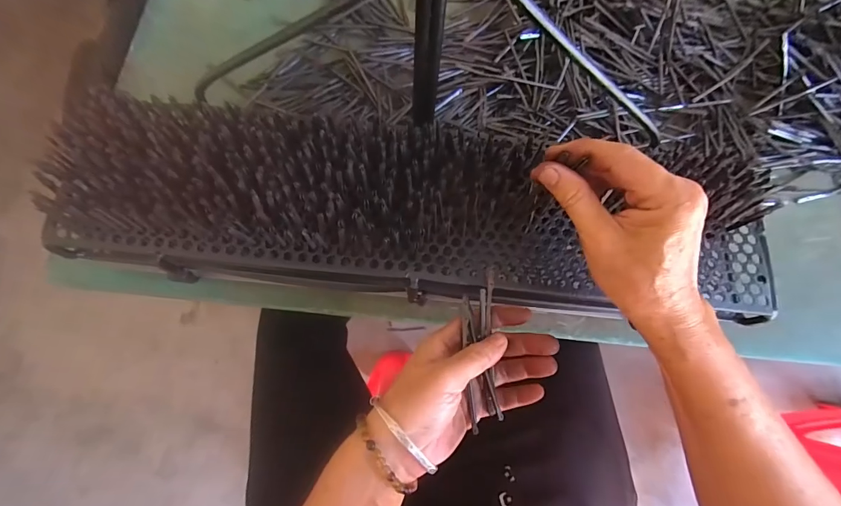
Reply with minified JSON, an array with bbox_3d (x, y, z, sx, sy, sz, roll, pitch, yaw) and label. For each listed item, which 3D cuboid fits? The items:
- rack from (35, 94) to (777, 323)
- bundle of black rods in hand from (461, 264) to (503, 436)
[{"bbox_3d":[-0.005,-0.034,0.321,0.581,0.075,0.134,5,75,-2],"label":"rack"},{"bbox_3d":[0.048,0.074,0.286,0.034,0.006,0.122,3,83,-1],"label":"bundle of black rods in hand"}]

